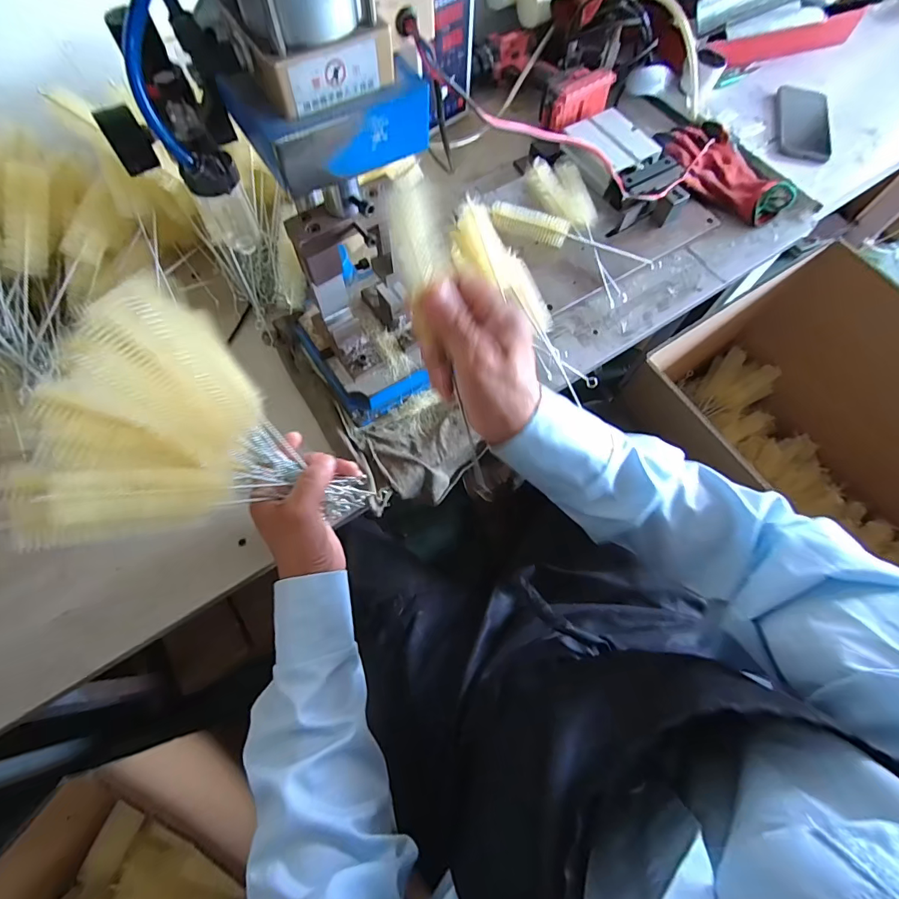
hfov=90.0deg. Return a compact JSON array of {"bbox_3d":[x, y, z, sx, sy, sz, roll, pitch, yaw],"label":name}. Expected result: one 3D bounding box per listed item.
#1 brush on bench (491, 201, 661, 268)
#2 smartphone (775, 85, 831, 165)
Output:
[{"bbox_3d":[0.168,-0.287,0.605,0.228,0.027,0.030,17,68,5],"label":"brush on bench"},{"bbox_3d":[0.559,-0.511,0.706,0.080,0.013,0.166,15,71,5],"label":"smartphone"}]

